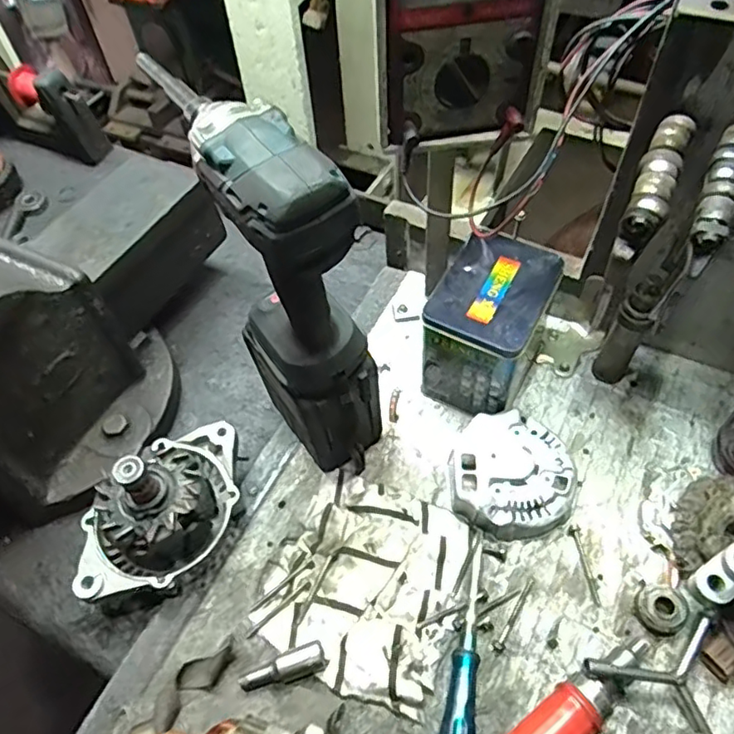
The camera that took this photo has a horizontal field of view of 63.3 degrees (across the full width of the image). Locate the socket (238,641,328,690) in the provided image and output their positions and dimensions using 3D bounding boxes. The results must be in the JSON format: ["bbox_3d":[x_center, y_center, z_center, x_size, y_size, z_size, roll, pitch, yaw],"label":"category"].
[{"bbox_3d":[-0.065,0.238,0.466,0.067,0.013,0.020,-20,57,-11],"label":"socket"}]

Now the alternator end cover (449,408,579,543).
[{"bbox_3d":[0.133,0.100,0.540,0.107,0.037,0.111,27,61,20],"label":"alternator end cover"}]

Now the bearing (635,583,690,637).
[{"bbox_3d":[0.236,0.194,0.476,0.036,0.018,0.037,-1,55,2],"label":"bearing"}]

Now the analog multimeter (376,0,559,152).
[{"bbox_3d":[0.062,-0.234,0.399,0.125,0.172,0.040,-9,55,-3],"label":"analog multimeter"}]

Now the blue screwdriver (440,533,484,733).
[{"bbox_3d":[0.072,0.231,0.459,0.027,0.019,0.199,6,56,7],"label":"blue screwdriver"}]

